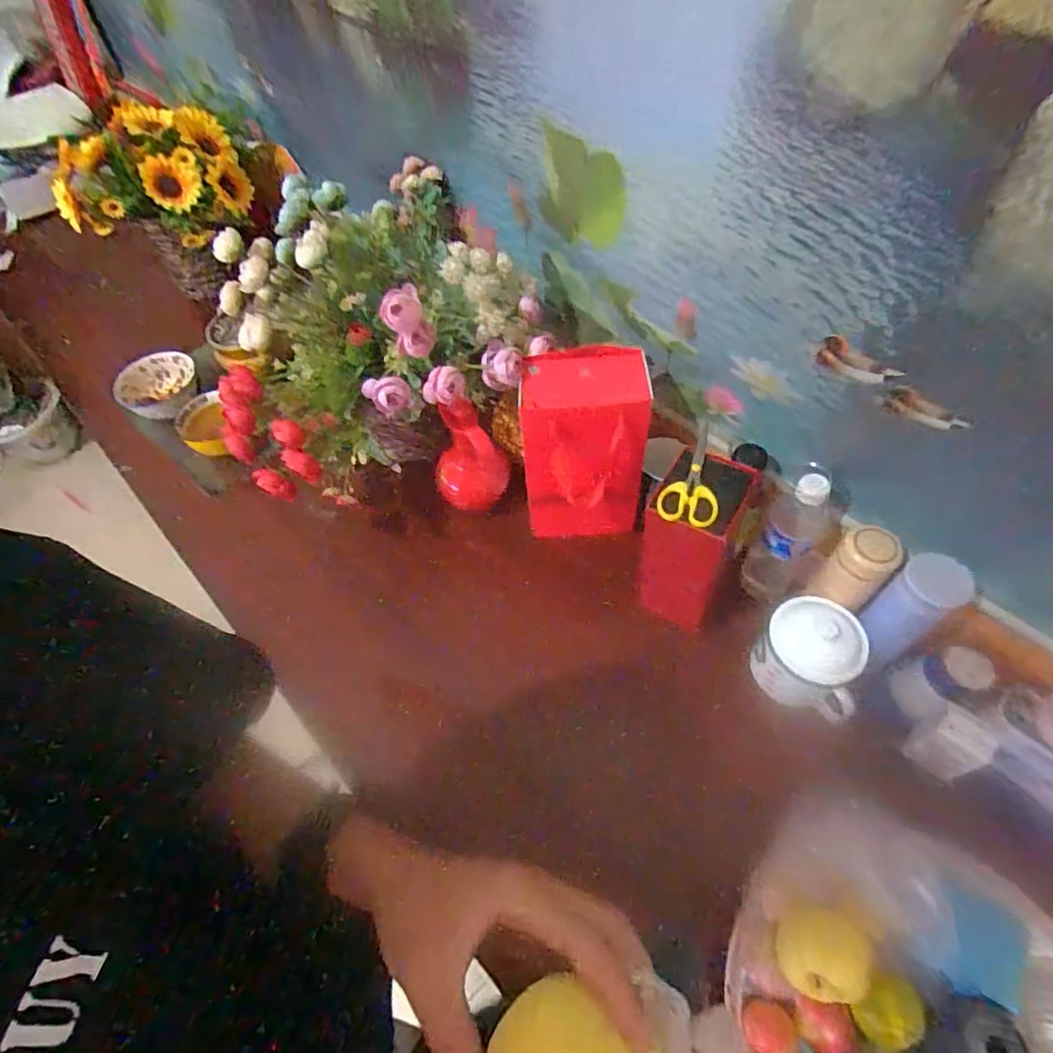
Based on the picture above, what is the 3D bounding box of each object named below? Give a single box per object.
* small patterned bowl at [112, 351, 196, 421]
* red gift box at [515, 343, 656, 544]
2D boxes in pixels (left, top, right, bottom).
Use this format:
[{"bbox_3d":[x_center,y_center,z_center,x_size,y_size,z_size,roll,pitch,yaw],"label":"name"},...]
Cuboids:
[{"bbox_3d":[-0.666,-0.244,1.055,0.136,0.059,0.126,-13,57,-5],"label":"small patterned bowl"},{"bbox_3d":[0.076,-0.101,0.780,0.148,0.257,0.117,3,57,6],"label":"red gift box"}]

